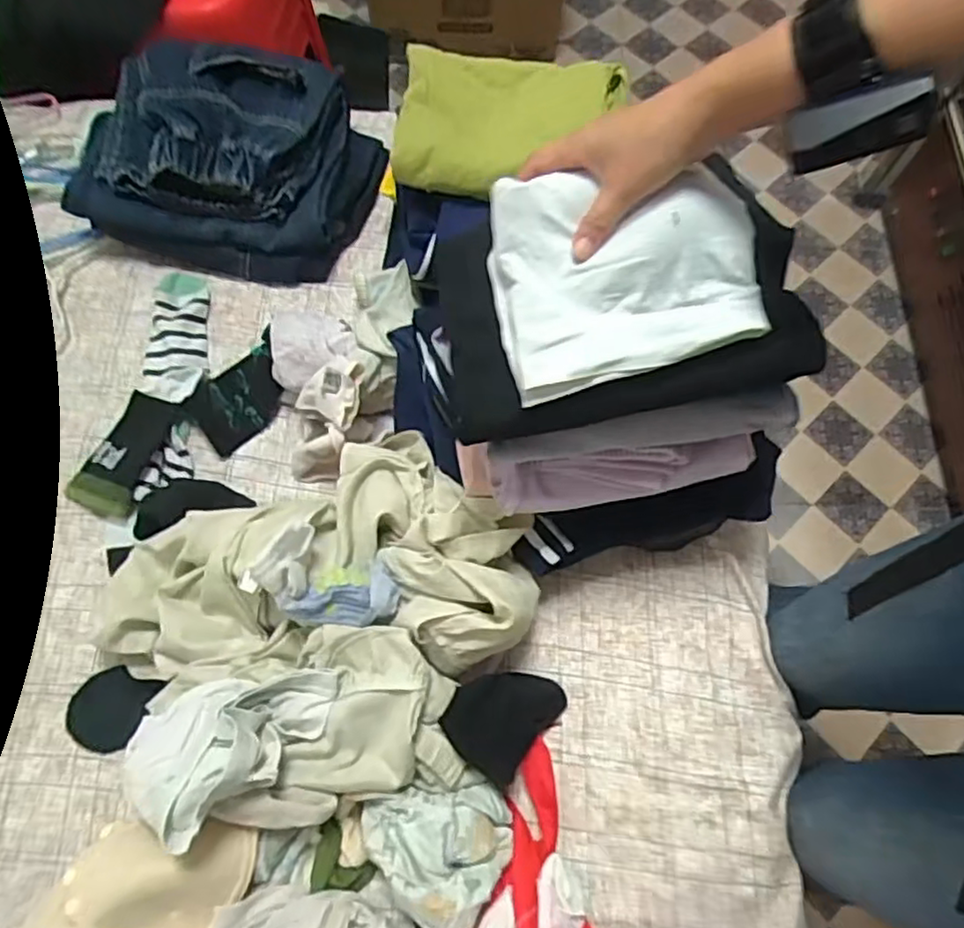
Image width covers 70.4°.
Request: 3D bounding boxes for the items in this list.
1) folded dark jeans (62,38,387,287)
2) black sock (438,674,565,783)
[{"bbox_3d":[-0.282,-0.346,0.779,0.305,0.118,0.238,12,69,2],"label":"folded dark jeans"},{"bbox_3d":[0.019,0.221,0.609,0.080,0.056,0.098,40,73,12],"label":"black sock"}]

